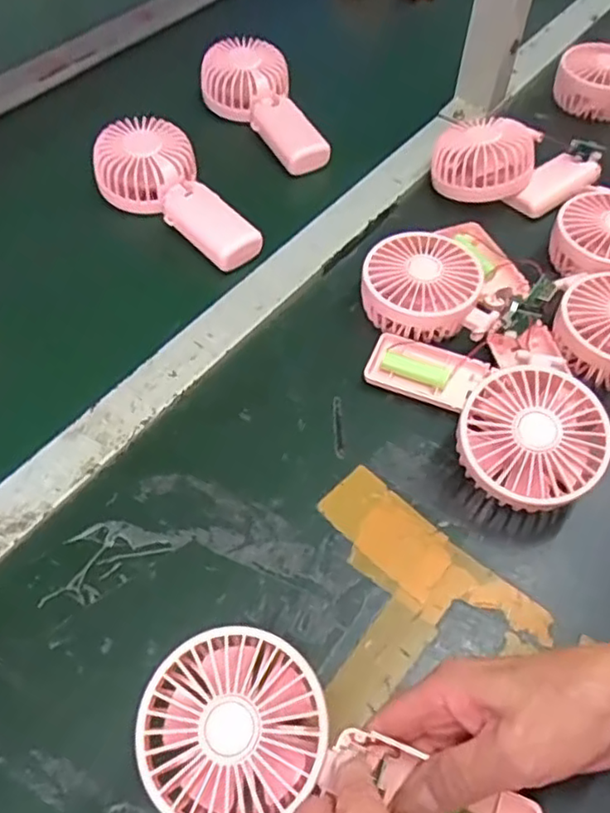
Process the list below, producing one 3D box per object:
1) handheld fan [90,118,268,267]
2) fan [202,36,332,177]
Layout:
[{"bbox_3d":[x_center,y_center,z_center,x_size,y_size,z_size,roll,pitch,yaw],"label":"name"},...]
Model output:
[{"bbox_3d":[-0.104,-0.183,0.554,0.170,0.041,0.077,42,62,12],"label":"handheld fan"},{"bbox_3d":[-0.031,-0.290,0.626,0.084,0.049,0.169,-29,72,-21],"label":"fan"}]

